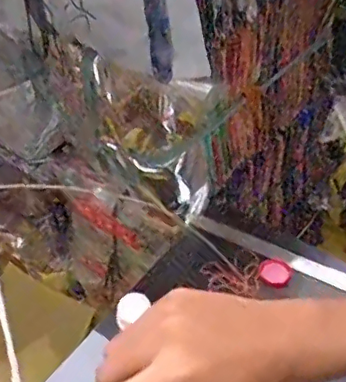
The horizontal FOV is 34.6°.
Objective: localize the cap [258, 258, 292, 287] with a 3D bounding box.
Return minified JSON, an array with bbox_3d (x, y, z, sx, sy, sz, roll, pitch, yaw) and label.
[{"bbox_3d":[0.180,0.142,0.975,0.052,0.020,0.048,-3,45,3],"label":"cap"}]

